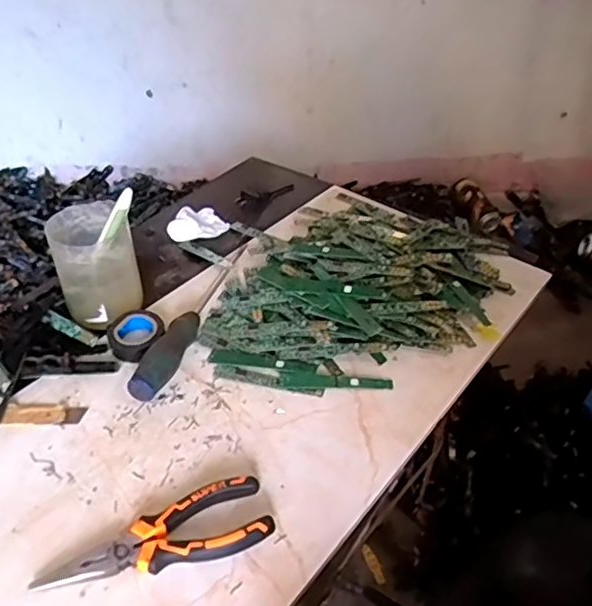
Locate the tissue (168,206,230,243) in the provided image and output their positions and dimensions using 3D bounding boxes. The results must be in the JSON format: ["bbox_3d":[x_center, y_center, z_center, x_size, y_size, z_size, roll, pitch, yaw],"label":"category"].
[{"bbox_3d":[-0.120,-0.099,0.739,0.071,0.019,0.055,-9,40,-12],"label":"tissue"}]

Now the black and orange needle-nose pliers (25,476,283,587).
[{"bbox_3d":[-0.096,0.162,0.421,0.155,0.011,0.052,-11,41,-15],"label":"black and orange needle-nose pliers"}]

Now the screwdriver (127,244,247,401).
[{"bbox_3d":[-0.095,0.008,0.596,0.024,0.034,0.233,12,41,13],"label":"screwdriver"}]

